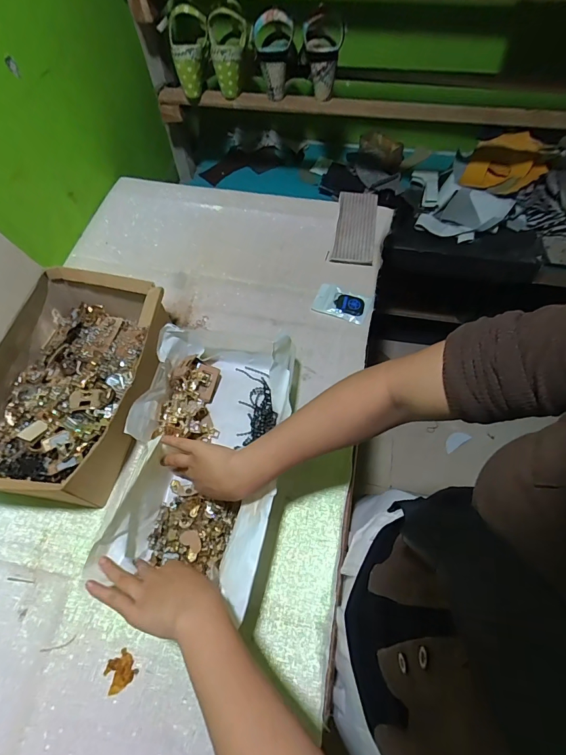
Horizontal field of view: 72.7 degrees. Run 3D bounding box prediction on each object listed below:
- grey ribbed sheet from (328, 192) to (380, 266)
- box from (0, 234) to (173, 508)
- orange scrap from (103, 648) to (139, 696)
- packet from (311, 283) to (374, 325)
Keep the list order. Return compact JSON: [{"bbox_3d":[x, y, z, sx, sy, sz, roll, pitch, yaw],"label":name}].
[{"bbox_3d":[0.147,-0.304,0.778,0.078,0.015,0.177,7,67,8],"label":"grey ribbed sheet"},{"bbox_3d":[-0.346,-0.040,0.502,0.311,0.286,0.320,9,62,7],"label":"box"},{"bbox_3d":[-0.190,0.342,0.447,0.034,0.004,0.033,-36,66,-17],"label":"orange scrap"},{"bbox_3d":[0.108,-0.136,0.702,0.099,0.008,0.062,20,64,12],"label":"packet"}]

